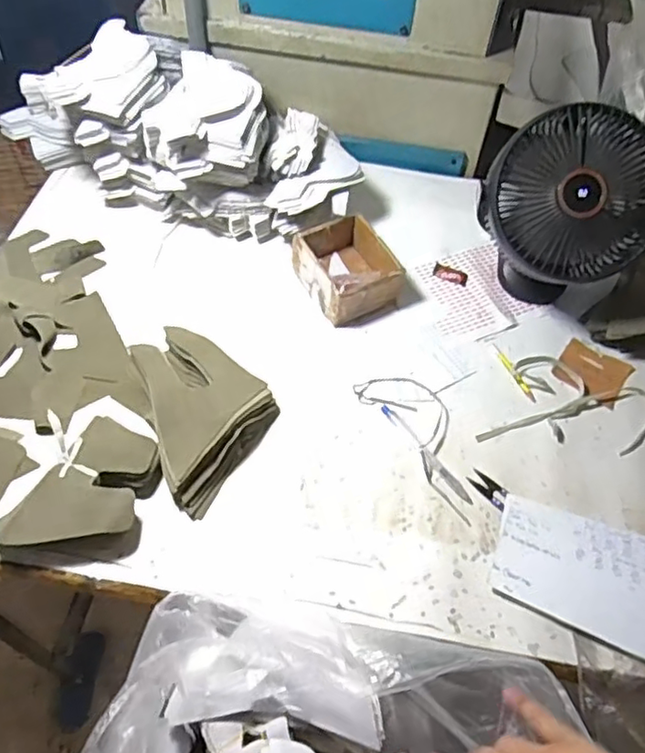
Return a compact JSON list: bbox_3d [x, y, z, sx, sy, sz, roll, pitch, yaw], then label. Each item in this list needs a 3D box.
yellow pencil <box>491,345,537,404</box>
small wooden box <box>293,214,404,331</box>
[{"bbox_3d":[0.238,-0.005,0.782,0.011,0.004,0.096,-15,57,-14],"label":"yellow pencil"},{"bbox_3d":[0.034,-0.139,0.824,0.117,0.063,0.130,-16,57,-14],"label":"small wooden box"}]

